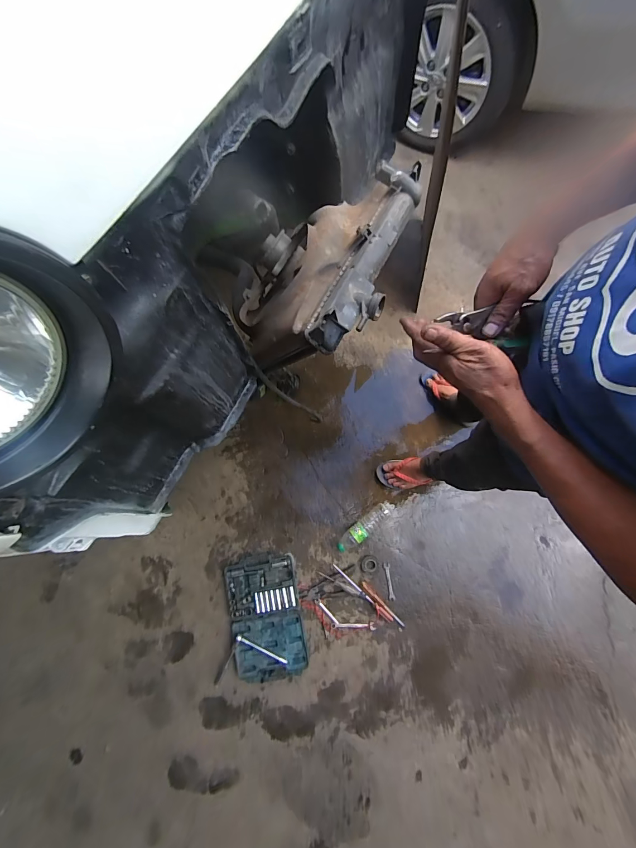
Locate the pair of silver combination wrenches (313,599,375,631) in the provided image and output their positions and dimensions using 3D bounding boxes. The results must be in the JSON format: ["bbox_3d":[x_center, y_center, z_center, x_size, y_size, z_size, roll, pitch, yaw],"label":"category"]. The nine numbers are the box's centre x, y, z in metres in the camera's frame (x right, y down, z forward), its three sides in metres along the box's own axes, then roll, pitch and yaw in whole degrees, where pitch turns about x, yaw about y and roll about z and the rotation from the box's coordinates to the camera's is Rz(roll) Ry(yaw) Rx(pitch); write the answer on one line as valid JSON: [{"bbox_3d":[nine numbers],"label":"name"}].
[{"bbox_3d":[0.086,0.688,1.198,0.222,0.029,0.073,19,79,5],"label":"pair of silver combination wrenches"}]

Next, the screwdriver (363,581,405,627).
[{"bbox_3d":[0.230,0.632,1.212,0.019,0.017,0.191,-44,81,-8],"label":"screwdriver"}]

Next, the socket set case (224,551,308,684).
[{"bbox_3d":[-0.184,0.660,1.185,0.249,0.039,0.390,-11,76,0],"label":"socket set case"}]

